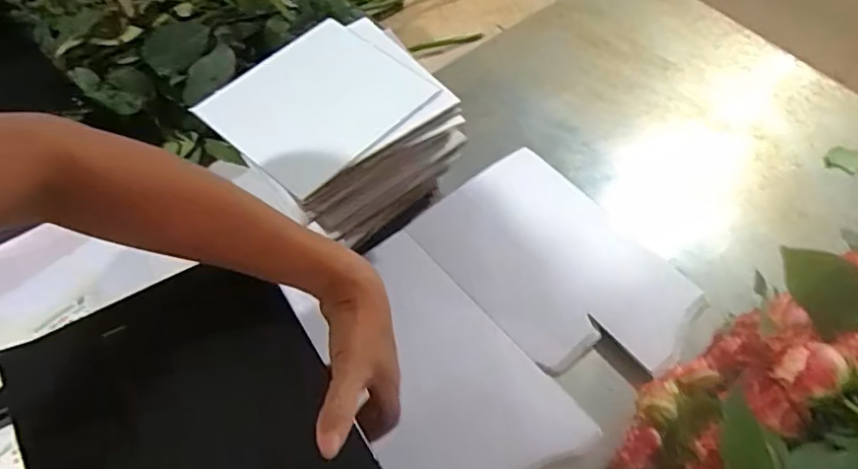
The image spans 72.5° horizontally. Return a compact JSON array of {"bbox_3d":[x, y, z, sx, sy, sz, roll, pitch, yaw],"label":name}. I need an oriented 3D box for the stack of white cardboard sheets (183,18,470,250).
[{"bbox_3d":[-0.093,-0.099,0.615,0.188,0.139,0.200,39,62,20],"label":"stack of white cardboard sheets"}]

